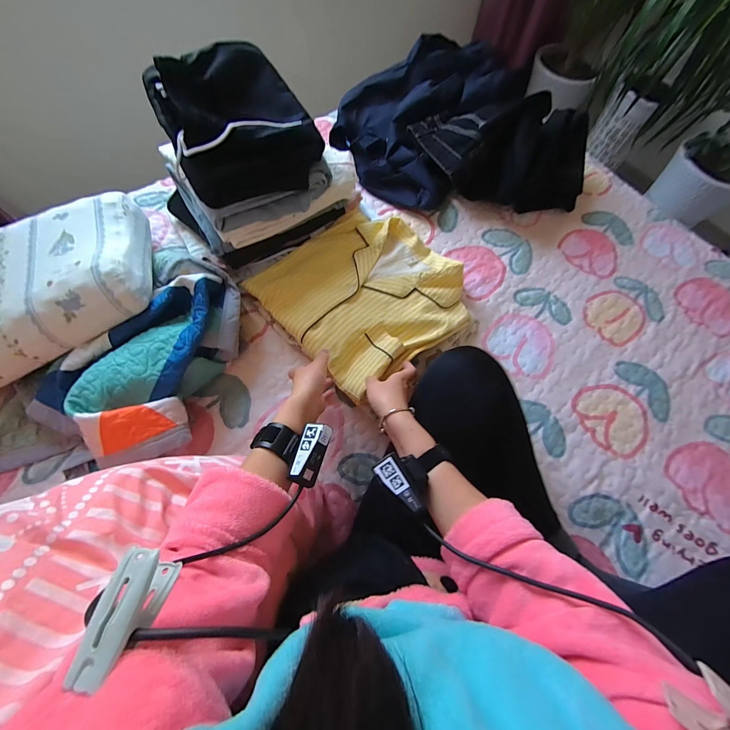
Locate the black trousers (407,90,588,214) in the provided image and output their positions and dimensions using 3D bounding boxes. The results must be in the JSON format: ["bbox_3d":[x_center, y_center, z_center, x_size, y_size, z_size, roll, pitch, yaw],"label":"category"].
[{"bbox_3d":[0.315,-0.490,0.746,0.415,0.170,0.195,13,68,1],"label":"black trousers"}]

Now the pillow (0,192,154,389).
[{"bbox_3d":[-0.594,-0.113,0.522,0.470,0.086,0.279,-23,71,-13],"label":"pillow"}]

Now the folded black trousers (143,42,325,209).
[{"bbox_3d":[-0.202,-0.398,0.524,0.226,0.098,0.232,-25,72,-13],"label":"folded black trousers"}]

